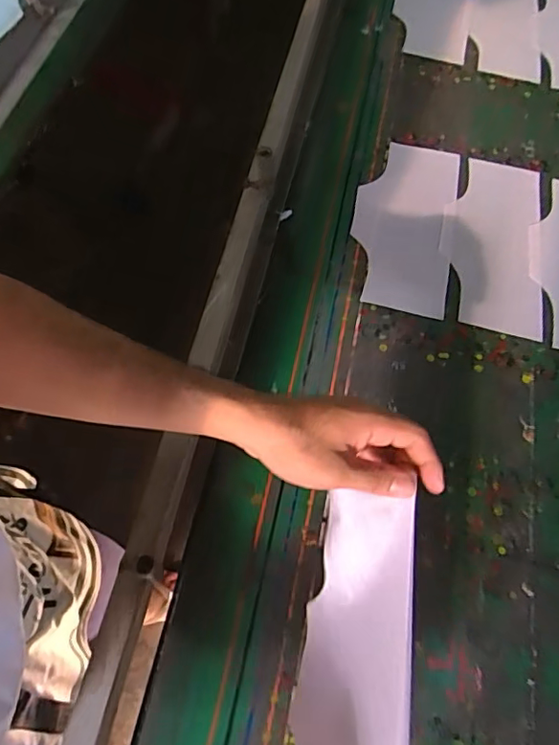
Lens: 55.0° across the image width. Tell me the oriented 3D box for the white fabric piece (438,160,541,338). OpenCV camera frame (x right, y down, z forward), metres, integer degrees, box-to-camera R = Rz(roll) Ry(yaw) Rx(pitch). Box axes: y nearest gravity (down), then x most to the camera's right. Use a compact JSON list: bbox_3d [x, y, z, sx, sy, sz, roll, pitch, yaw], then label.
[{"bbox_3d":[0.291,-0.186,0.734,0.134,0.004,0.300,12,62,2],"label":"white fabric piece"}]

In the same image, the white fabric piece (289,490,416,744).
[{"bbox_3d":[0.050,0.230,0.381,0.069,0.088,0.240,11,64,1],"label":"white fabric piece"}]

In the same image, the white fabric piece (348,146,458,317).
[{"bbox_3d":[0.170,-0.211,0.733,0.133,0.008,0.300,13,62,3],"label":"white fabric piece"}]

